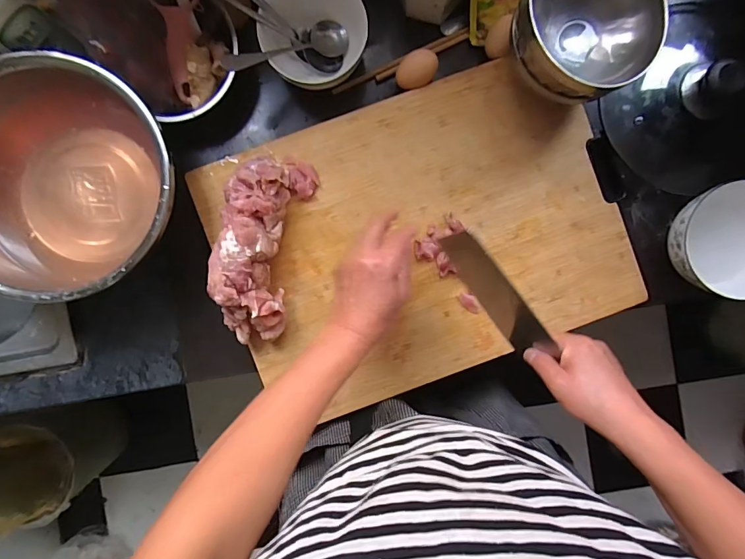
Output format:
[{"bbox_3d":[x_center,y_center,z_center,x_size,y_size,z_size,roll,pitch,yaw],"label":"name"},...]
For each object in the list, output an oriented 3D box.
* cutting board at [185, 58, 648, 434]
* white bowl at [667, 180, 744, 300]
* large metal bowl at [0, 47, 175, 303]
[{"bbox_3d":[0.062,-0.052,0.515,0.489,0.029,0.349,-21,91,0],"label":"cutting board"},{"bbox_3d":[0.424,-0.046,0.490,0.125,0.064,0.129,0,91,0],"label":"white bowl"},{"bbox_3d":[-0.334,-0.108,0.464,0.237,0.117,0.235,0,91,0],"label":"large metal bowl"}]

